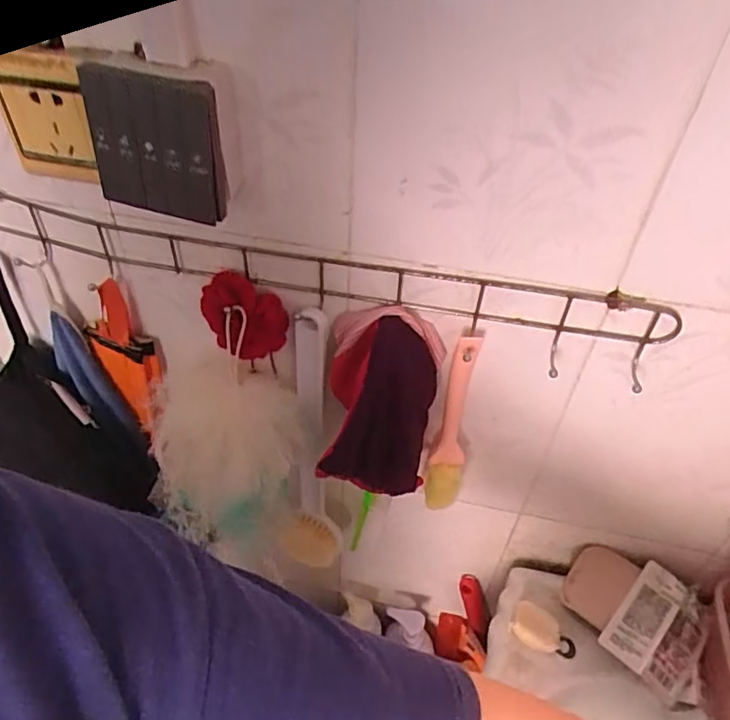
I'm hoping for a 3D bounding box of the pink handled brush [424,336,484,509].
[{"bbox_3d":[0.078,0.064,0.508,0.029,0.198,0.029,14,44,10],"label":"pink handled brush"}]

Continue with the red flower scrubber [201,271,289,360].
[{"bbox_3d":[-0.101,-0.036,0.492,0.074,0.068,0.025,11,44,7],"label":"red flower scrubber"}]

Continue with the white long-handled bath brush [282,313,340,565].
[{"bbox_3d":[-0.055,0.103,0.583,0.061,0.345,0.056,-6,44,-11],"label":"white long-handled bath brush"}]

